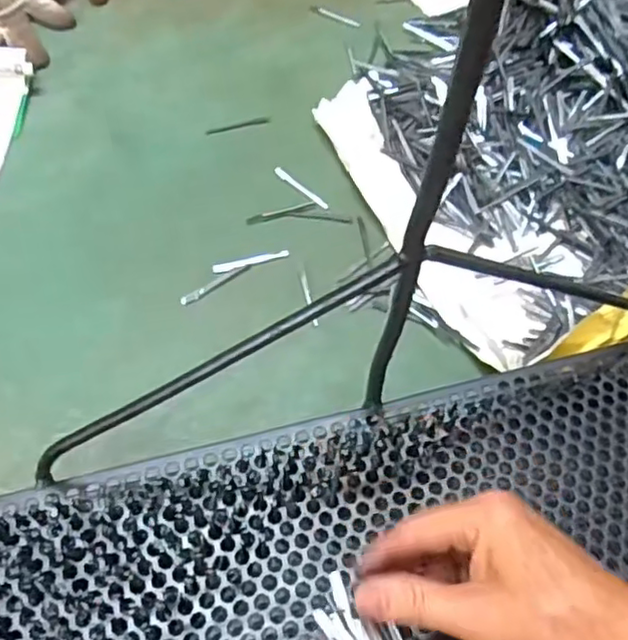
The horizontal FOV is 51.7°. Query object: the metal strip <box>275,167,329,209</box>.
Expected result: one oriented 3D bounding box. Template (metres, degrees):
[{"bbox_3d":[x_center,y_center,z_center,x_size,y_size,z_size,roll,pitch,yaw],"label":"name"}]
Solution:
[{"bbox_3d":[-0.012,-0.125,0.612,0.008,0.004,0.070,-39,67,-24],"label":"metal strip"}]

